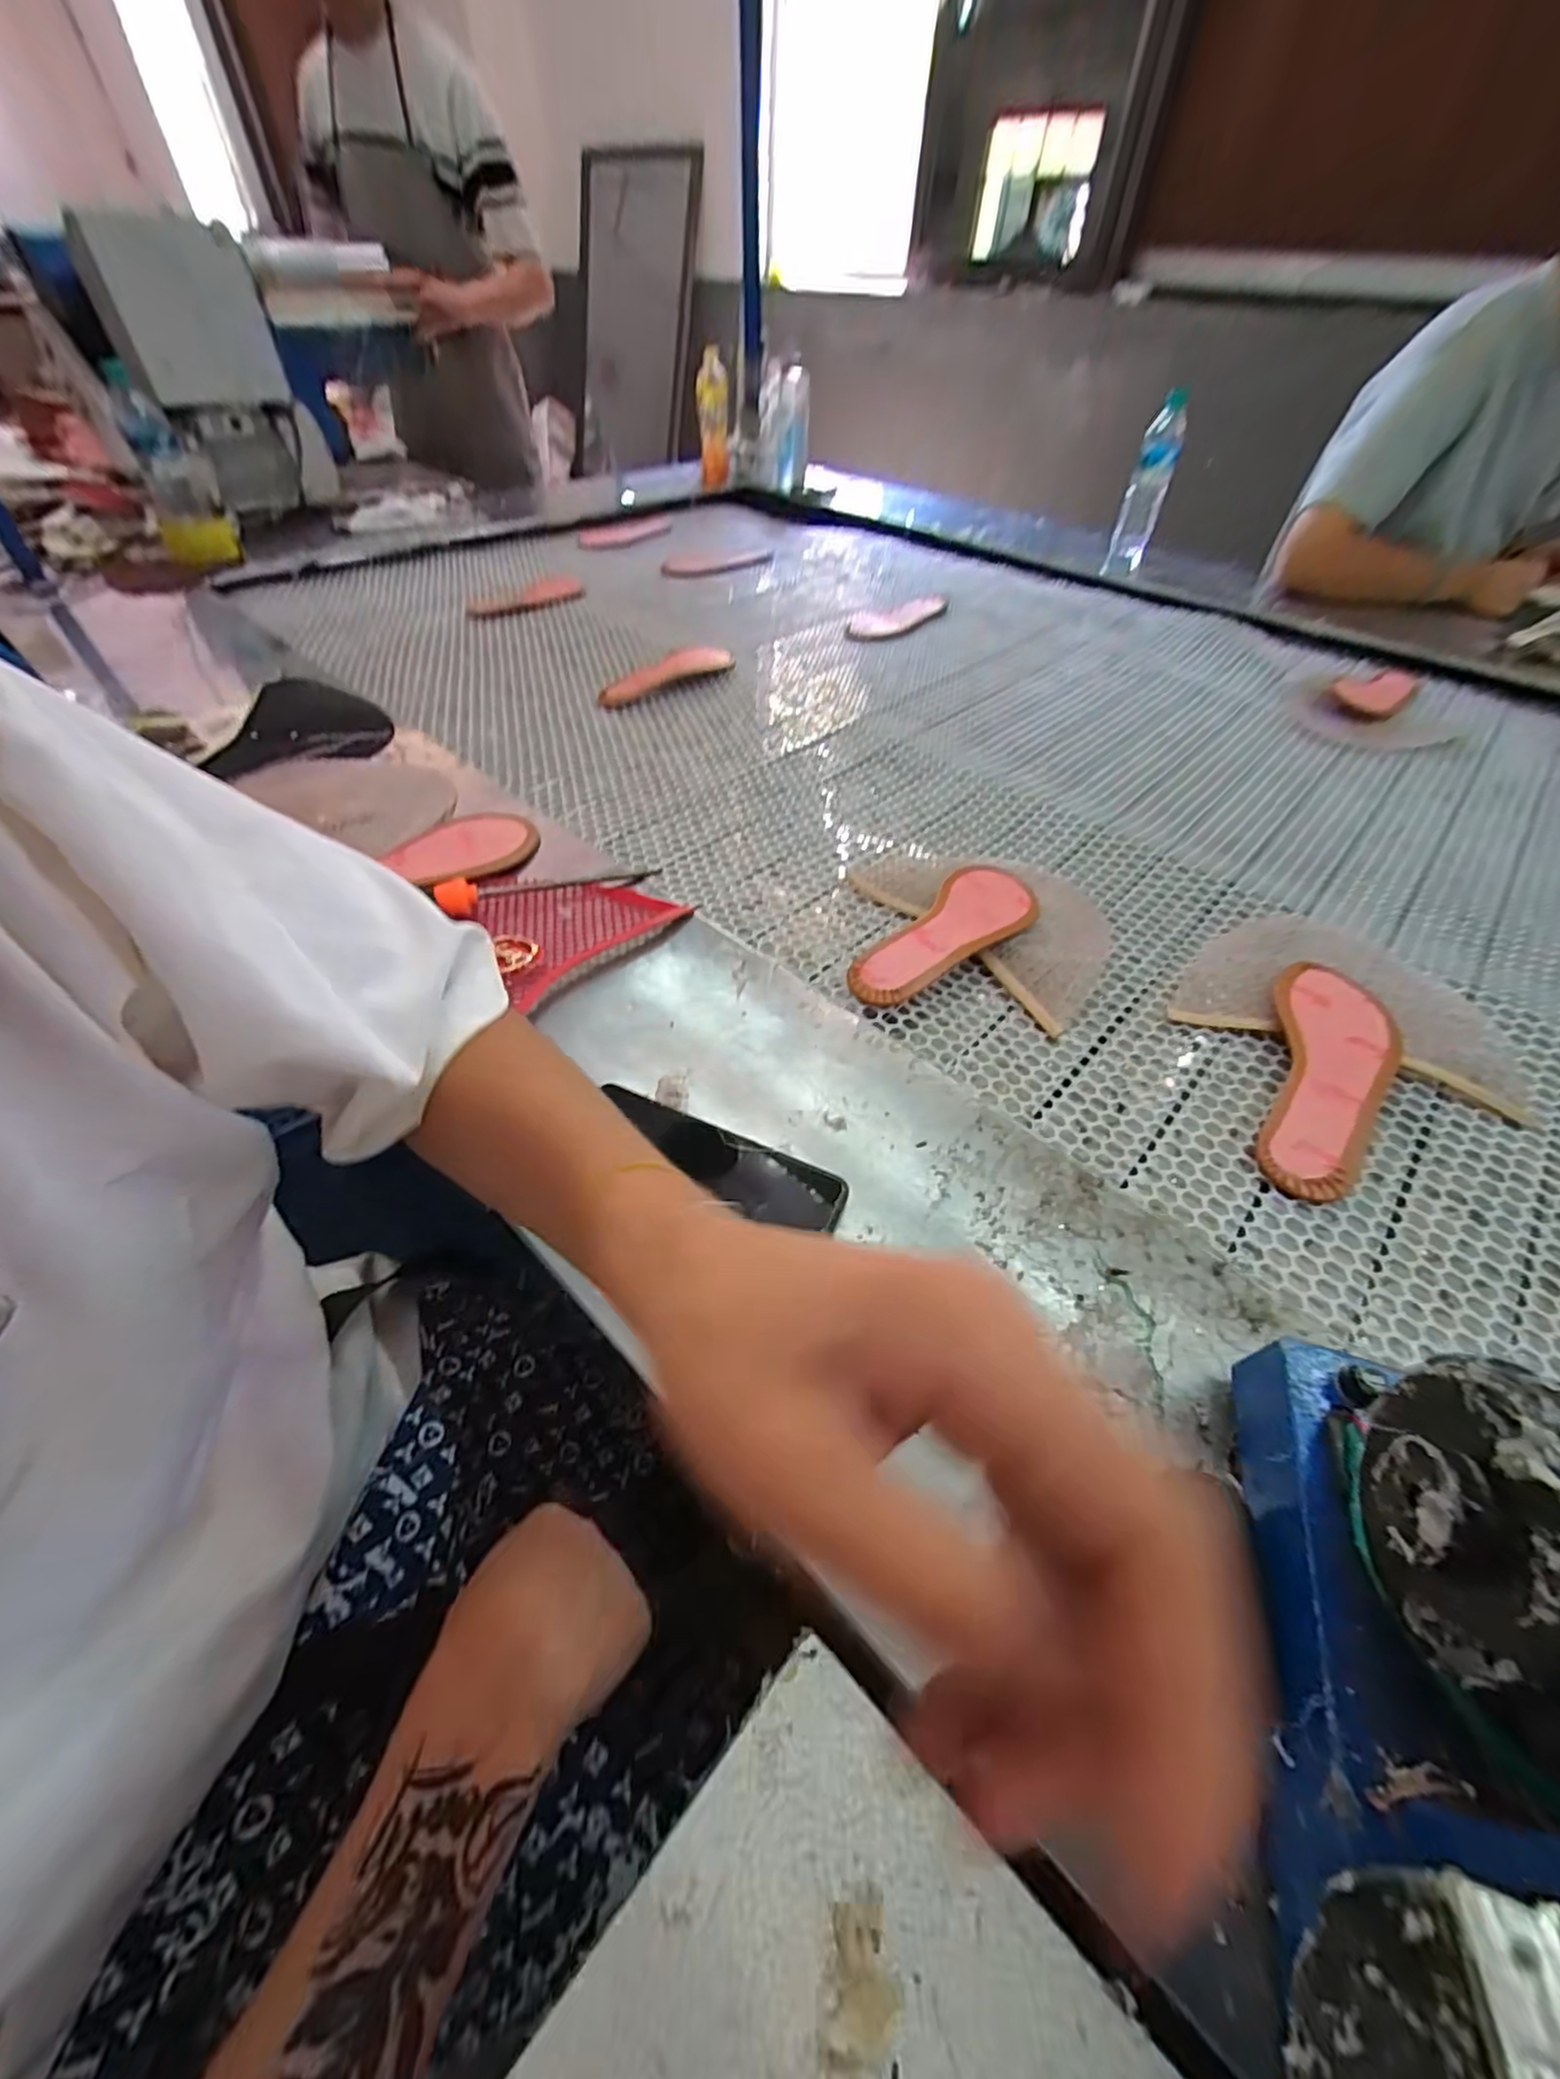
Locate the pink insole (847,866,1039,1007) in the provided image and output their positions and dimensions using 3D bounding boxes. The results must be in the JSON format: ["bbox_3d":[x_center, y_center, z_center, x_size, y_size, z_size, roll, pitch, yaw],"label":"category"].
[{"bbox_3d":[0.138,-0.083,0.560,0.074,0.031,0.217,36,58,24],"label":"pink insole"}]

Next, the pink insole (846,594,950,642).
[{"bbox_3d":[0.190,-0.703,1.143,0.249,0.014,0.107,-34,57,-27],"label":"pink insole"}]

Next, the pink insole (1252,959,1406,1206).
[{"bbox_3d":[0.386,0.025,0.481,0.077,0.018,0.223,22,52,17],"label":"pink insole"}]

